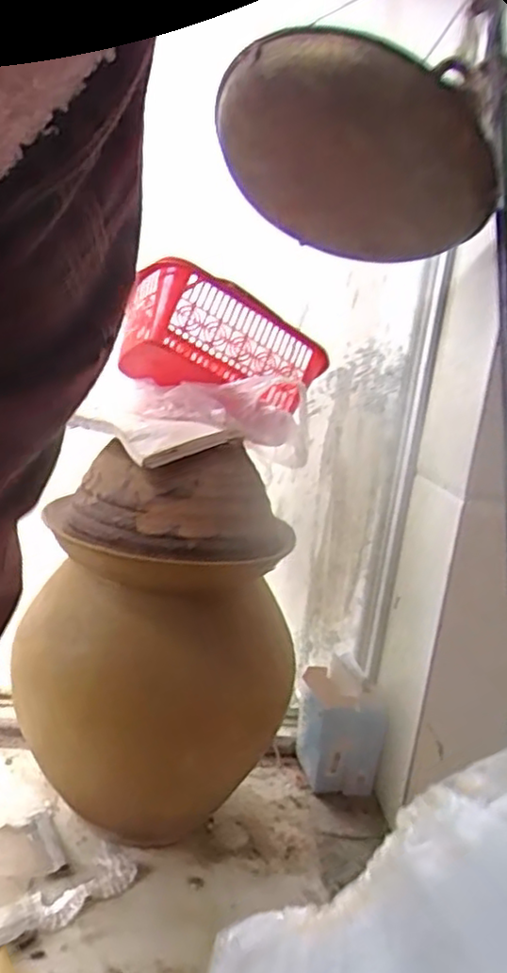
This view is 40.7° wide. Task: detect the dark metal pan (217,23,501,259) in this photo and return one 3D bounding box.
[{"bbox_3d":[0.093,-0.303,0.633,0.246,0.044,0.215,14,-20,30],"label":"dark metal pan"}]

